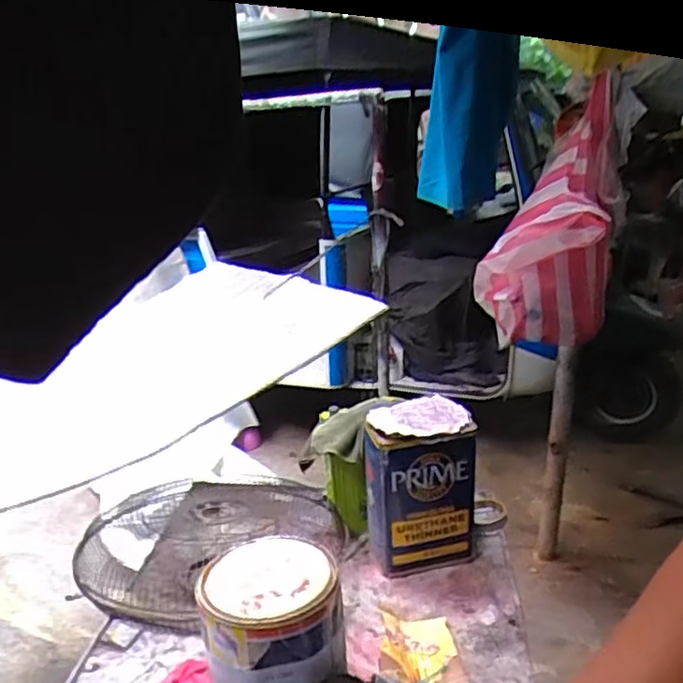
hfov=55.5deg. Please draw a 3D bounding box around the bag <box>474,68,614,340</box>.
[{"bbox_3d":[0.525,-0.301,1.670,0.319,0.628,0.218,11,21,27],"label":"bag"}]

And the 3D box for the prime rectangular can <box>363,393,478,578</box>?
[{"bbox_3d":[0.123,0.241,1.080,0.170,0.258,0.128,-5,20,-19],"label":"prime rectangular can"}]

